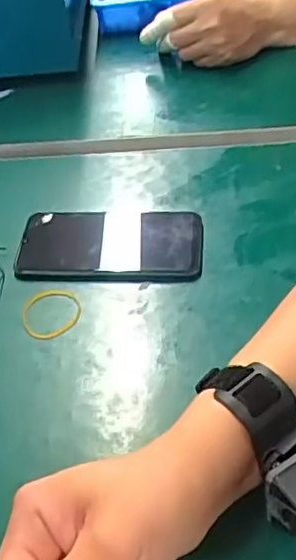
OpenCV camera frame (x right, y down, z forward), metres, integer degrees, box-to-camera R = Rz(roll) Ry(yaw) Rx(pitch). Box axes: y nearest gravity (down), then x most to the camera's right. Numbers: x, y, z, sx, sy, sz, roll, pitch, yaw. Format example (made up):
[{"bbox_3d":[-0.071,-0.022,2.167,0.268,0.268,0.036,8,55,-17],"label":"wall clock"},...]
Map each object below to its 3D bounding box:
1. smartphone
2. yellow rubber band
[{"bbox_3d":[-0.031,-0.032,0.492,0.151,0.012,0.075,0,49,6],"label":"smartphone"},{"bbox_3d":[-0.076,0.026,0.461,0.046,0.006,0.047,-3,49,3],"label":"yellow rubber band"}]

